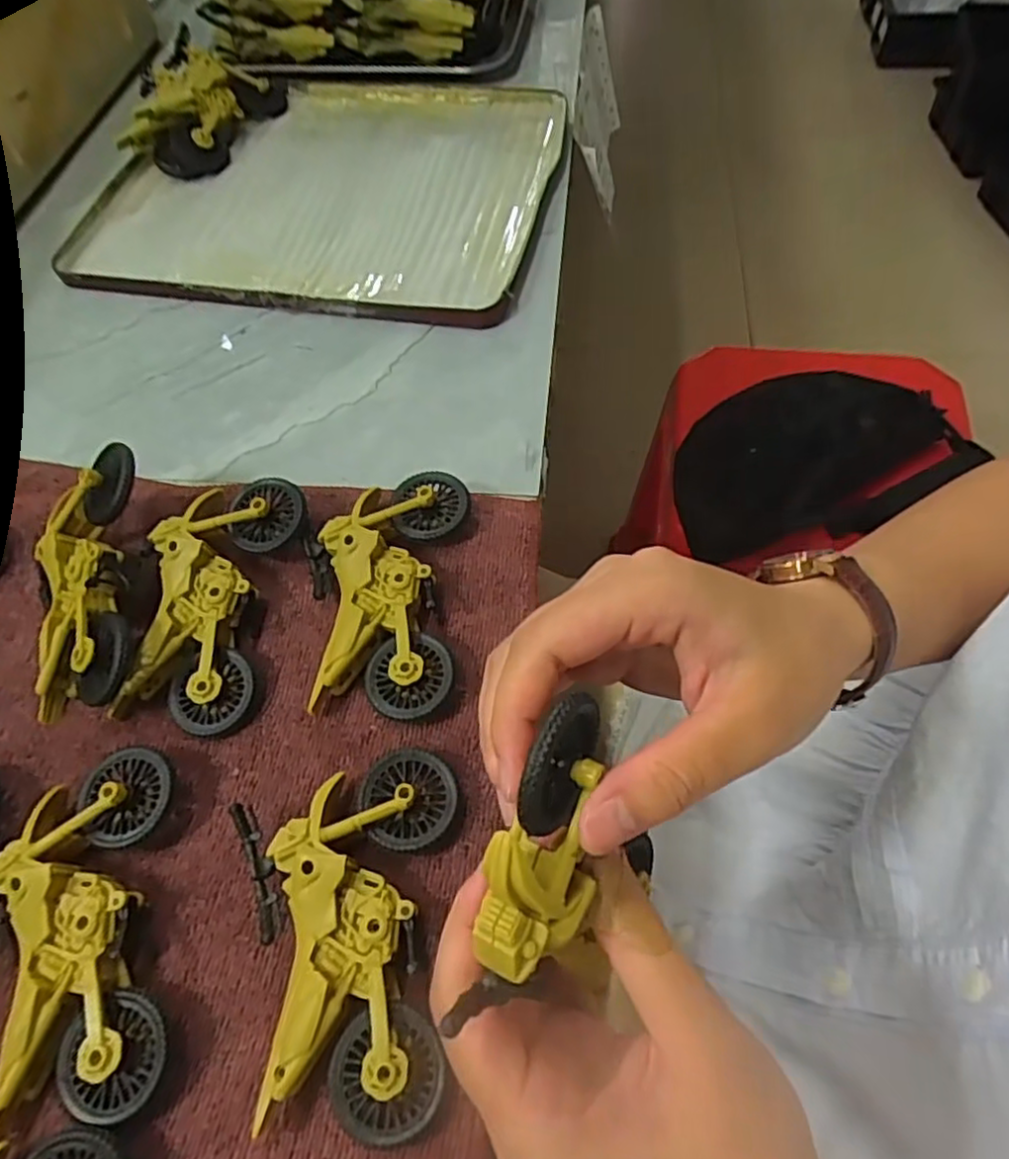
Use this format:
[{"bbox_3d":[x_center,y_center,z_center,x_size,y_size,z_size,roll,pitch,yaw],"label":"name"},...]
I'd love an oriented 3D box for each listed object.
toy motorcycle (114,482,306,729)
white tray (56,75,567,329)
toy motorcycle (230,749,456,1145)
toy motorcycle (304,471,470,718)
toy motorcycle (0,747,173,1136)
[{"bbox_3d":[-0.128,0.007,0.303,0.057,0.031,0.111,7,61,7],"label":"toy motorcycle"},{"bbox_3d":[-0.118,-0.266,0.470,0.290,0.022,0.234,7,61,7],"label":"white tray"},{"bbox_3d":[-0.051,0.120,0.237,0.073,0.021,0.114,-10,60,-2],"label":"toy motorcycle"},{"bbox_3d":[-0.053,0.002,0.305,0.065,0.023,0.114,1,60,4],"label":"toy motorcycle"},{"bbox_3d":[-0.150,0.120,0.242,0.063,0.023,0.112,-12,60,-3],"label":"toy motorcycle"}]

